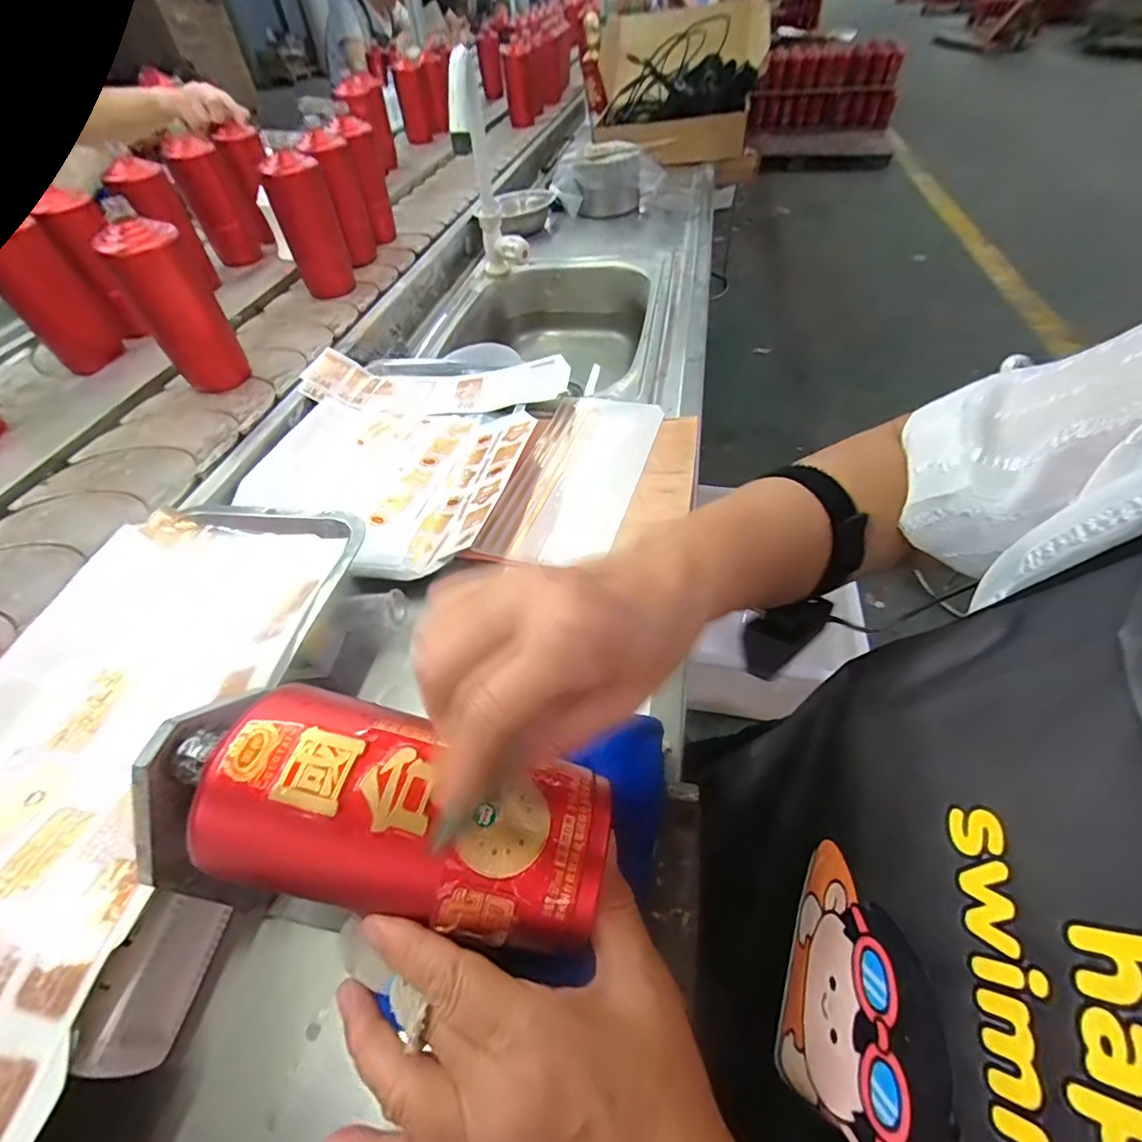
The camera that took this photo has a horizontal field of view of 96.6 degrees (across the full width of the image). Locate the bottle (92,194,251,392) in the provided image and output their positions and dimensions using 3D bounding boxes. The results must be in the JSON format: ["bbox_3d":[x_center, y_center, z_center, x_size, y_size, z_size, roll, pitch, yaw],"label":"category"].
[{"bbox_3d":[-0.459,-0.309,0.597,0.080,0.177,0.065,-36,57,-23],"label":"bottle"}]

